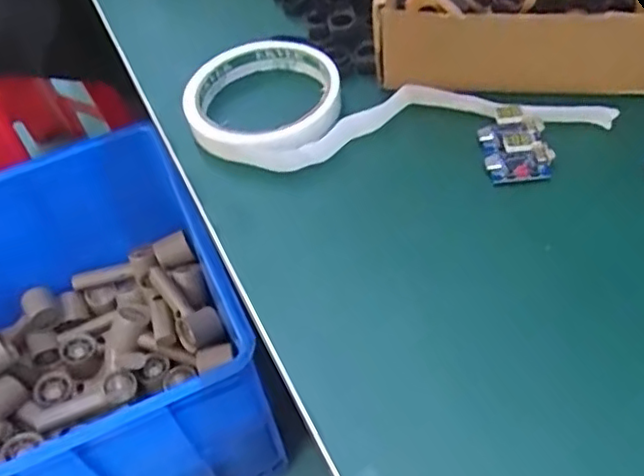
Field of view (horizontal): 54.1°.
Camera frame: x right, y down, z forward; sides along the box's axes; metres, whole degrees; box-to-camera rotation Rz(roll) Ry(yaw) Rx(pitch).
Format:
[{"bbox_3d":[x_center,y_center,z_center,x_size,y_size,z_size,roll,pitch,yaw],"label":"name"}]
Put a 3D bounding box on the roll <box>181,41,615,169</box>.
[{"bbox_3d":[0.033,-0.087,0.364,0.218,0.015,0.116,-12,50,-2],"label":"roll"}]

